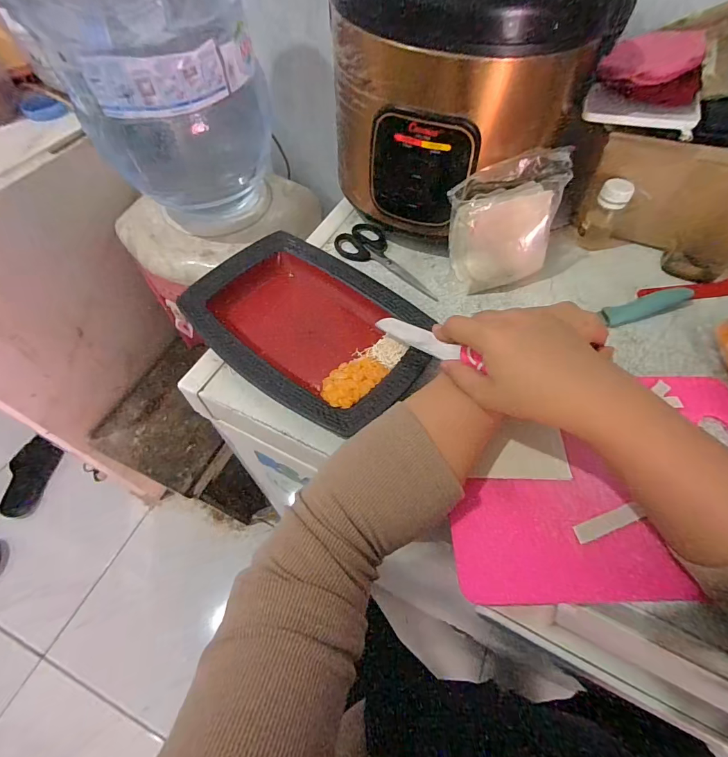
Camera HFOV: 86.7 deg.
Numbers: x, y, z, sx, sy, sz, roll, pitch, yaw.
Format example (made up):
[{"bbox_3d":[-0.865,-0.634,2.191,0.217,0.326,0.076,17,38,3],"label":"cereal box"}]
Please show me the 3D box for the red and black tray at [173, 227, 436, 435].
[{"bbox_3d":[-0.050,-0.055,0.397,0.250,0.042,0.173,35,64,19],"label":"red and black tray"}]

